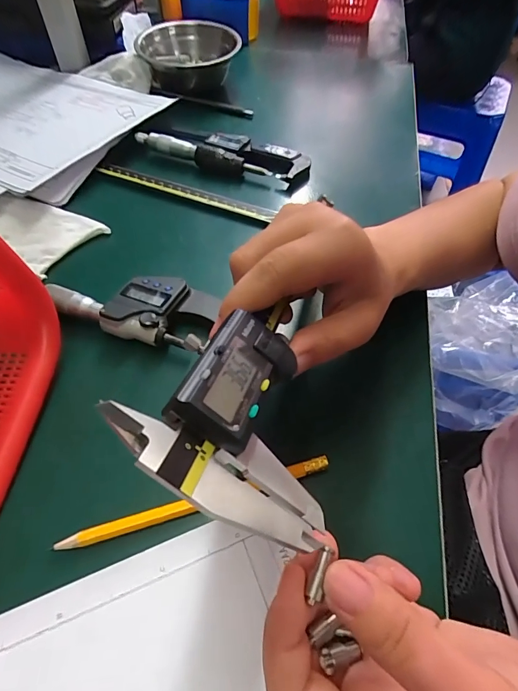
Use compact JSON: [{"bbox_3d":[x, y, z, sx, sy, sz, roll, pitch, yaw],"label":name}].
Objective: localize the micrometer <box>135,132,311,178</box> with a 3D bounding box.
[{"bbox_3d":[-0.037,-0.209,0.415,0.177,0.022,0.058,17,55,9],"label":"micrometer"}]

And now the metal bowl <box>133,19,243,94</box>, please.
[{"bbox_3d":[-0.089,-0.361,0.496,0.104,0.055,0.110,1,54,-2],"label":"metal bowl"}]

